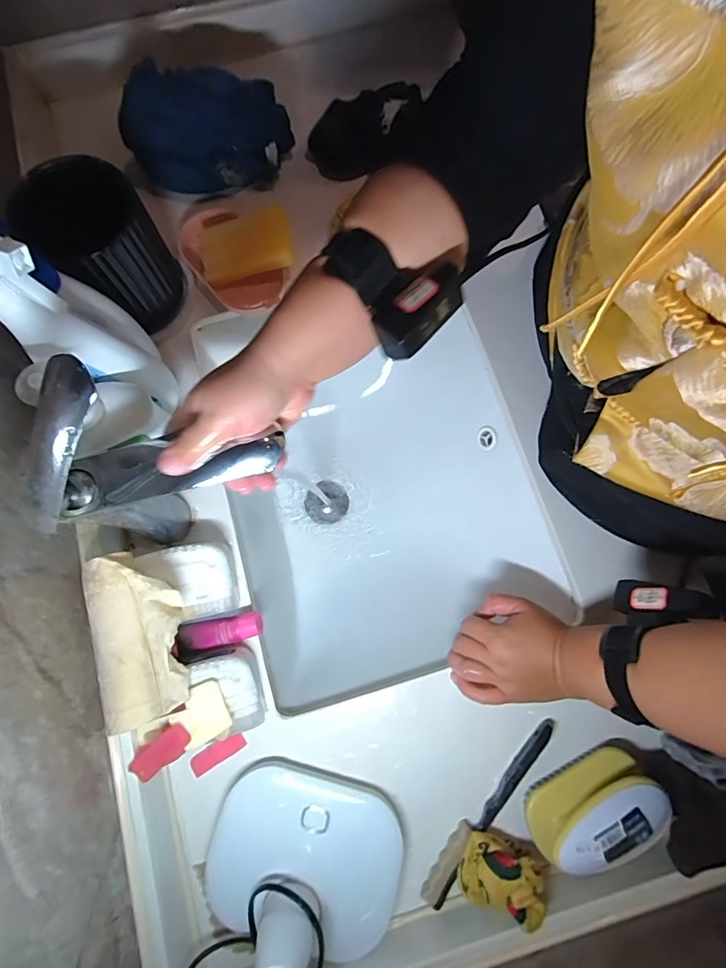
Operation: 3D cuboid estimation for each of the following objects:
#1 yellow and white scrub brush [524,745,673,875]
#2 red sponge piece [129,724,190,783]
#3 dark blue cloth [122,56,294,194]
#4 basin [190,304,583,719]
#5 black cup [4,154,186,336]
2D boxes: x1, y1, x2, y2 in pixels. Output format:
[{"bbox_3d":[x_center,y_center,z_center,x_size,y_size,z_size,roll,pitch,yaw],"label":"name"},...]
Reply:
[{"bbox_3d":[0.201,0.285,0.392,0.109,0.069,0.049,-26,78,-7],"label":"yellow and white scrub brush"},{"bbox_3d":[-0.177,0.235,0.394,0.055,0.011,0.026,-36,80,-9],"label":"red sponge piece"},{"bbox_3d":[-0.183,-0.419,0.538,0.185,0.117,0.044,-7,32,-15],"label":"dark blue cloth"},{"bbox_3d":[0.007,-0.002,0.583,0.344,0.148,0.452,-16,77,-4],"label":"basin"},{"bbox_3d":[-0.258,-0.235,0.460,0.112,0.148,0.107,0,77,-1],"label":"black cup"}]

